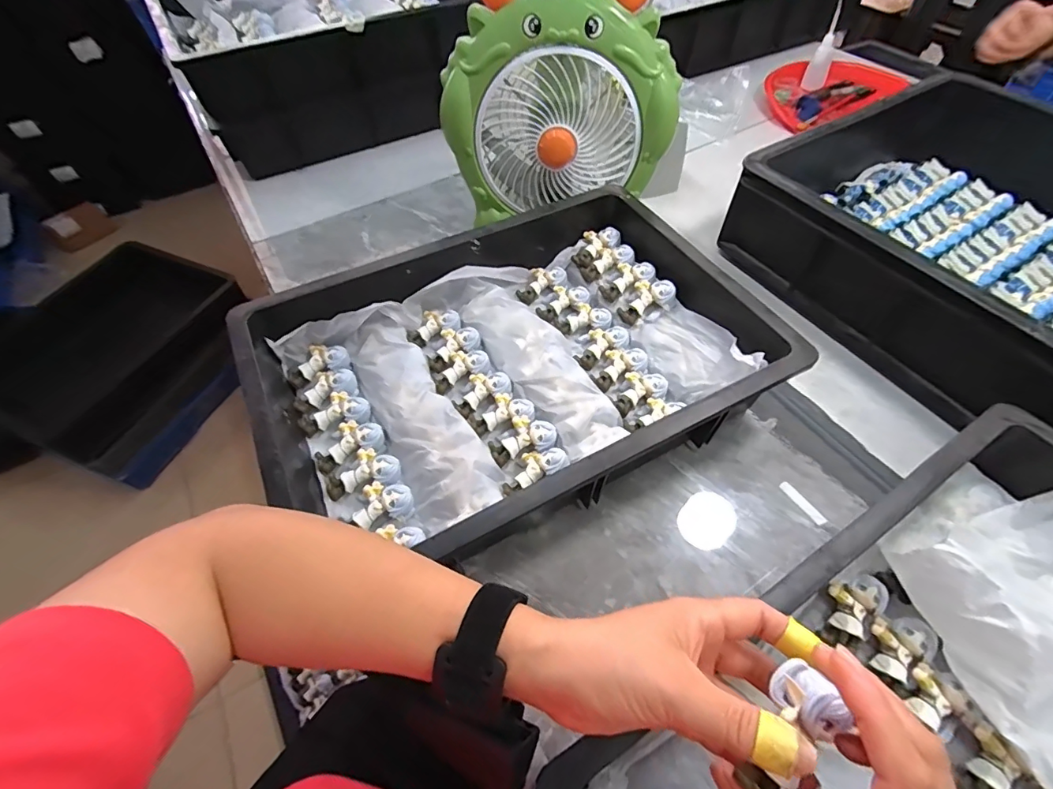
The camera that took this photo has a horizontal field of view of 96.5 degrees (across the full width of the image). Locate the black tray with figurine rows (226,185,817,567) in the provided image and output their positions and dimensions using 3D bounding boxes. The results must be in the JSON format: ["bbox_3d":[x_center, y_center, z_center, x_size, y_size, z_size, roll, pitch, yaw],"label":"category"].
[{"bbox_3d":[-0.019,-0.034,0.466,0.448,0.092,0.325,-24,58,-15],"label":"black tray with figurine rows"}]

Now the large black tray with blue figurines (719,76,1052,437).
[{"bbox_3d":[0.554,-0.123,0.497,0.407,0.124,0.588,-29,59,-18],"label":"large black tray with blue figurines"}]

